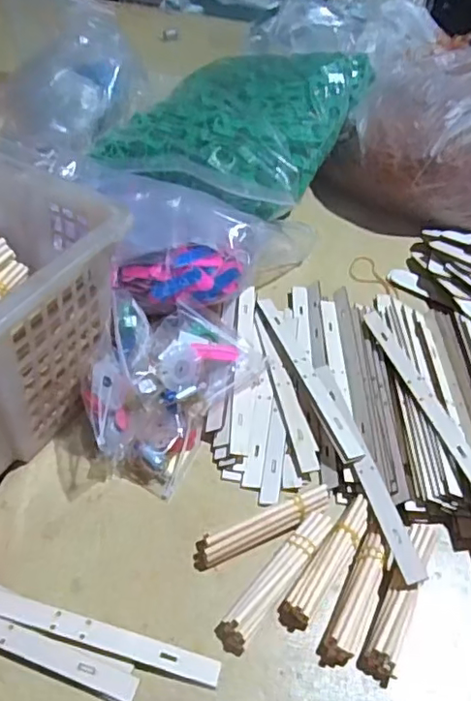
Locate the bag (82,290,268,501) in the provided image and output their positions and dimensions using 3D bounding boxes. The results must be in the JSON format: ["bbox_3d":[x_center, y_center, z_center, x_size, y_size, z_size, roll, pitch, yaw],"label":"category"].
[{"bbox_3d":[-0.052,0.025,0.474,0.124,0.063,0.163,12,48,6],"label":"bag"}]

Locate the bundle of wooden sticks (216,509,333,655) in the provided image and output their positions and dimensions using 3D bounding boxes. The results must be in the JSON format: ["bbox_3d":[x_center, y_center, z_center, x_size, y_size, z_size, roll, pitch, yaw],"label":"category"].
[{"bbox_3d":[0.029,0.155,0.394,0.022,0.019,0.108,34,54,23],"label":"bundle of wooden sticks"}]

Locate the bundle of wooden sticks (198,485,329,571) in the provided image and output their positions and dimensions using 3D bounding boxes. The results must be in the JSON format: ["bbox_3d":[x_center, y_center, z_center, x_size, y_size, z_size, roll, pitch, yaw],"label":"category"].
[{"bbox_3d":[0.022,0.127,0.420,0.111,0.018,0.019,-18,52,-20],"label":"bundle of wooden sticks"}]

